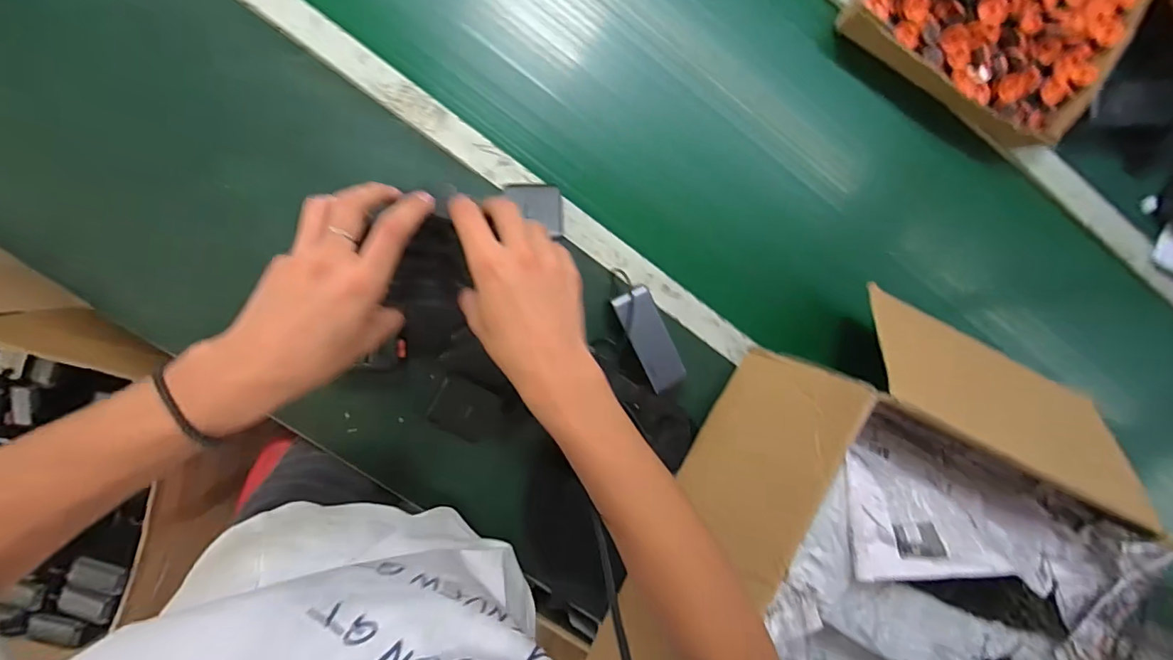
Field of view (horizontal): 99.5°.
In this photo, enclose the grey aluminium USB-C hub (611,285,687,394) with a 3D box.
[{"bbox_3d":[0.079,0.013,0.607,0.048,0.018,0.129,-26,99,-1],"label":"grey aluminium USB-C hub"}]

